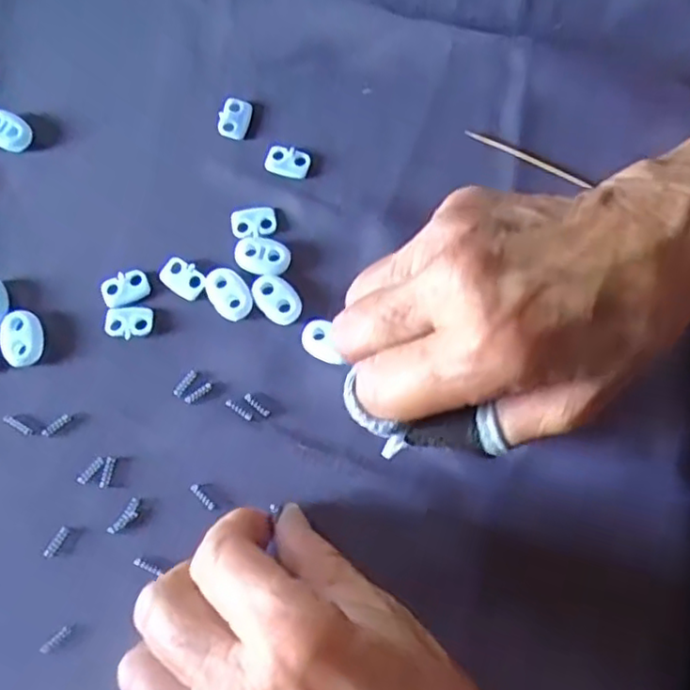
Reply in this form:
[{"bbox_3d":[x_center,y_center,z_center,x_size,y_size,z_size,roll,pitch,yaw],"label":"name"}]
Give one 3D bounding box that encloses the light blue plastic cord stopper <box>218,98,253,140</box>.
[{"bbox_3d":[-0.049,-0.100,0.292,0.013,0.004,0.018,16,74,3],"label":"light blue plastic cord stopper"}]

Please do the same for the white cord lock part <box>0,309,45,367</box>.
[{"bbox_3d":[-0.128,-0.003,0.263,0.017,0.005,0.022,-8,74,-4],"label":"white cord lock part"}]

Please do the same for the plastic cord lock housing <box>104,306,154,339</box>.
[{"bbox_3d":[-0.087,-0.009,0.266,0.019,0.004,0.013,1,74,-1],"label":"plastic cord lock housing"}]

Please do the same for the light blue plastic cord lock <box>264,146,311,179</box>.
[{"bbox_3d":[-0.025,-0.080,0.287,0.019,0.004,0.013,18,74,3],"label":"light blue plastic cord lock"}]

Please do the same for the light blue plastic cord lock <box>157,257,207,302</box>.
[{"bbox_3d":[-0.067,-0.028,0.272,0.020,0.004,0.013,27,75,6],"label":"light blue plastic cord lock"}]

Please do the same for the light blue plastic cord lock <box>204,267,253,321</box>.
[{"bbox_3d":[-0.047,-0.021,0.269,0.016,0.004,0.023,-37,78,-12],"label":"light blue plastic cord lock"}]

